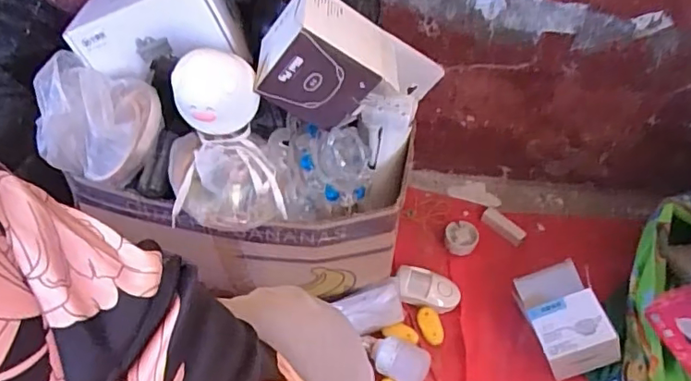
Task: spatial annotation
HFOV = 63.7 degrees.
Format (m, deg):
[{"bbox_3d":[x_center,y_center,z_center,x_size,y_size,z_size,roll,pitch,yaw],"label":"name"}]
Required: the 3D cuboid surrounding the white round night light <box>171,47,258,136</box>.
[{"bbox_3d":[-0.148,-0.107,0.640,0.091,0.096,0.074,-9,51,-11],"label":"white round night light"}]

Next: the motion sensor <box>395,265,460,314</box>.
[{"bbox_3d":[0.131,0.163,0.898,0.103,0.029,0.061,16,51,9],"label":"motion sensor"}]

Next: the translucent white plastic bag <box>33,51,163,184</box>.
[{"bbox_3d":[-0.298,-0.090,0.661,0.141,0.085,0.154,-28,57,-24],"label":"translucent white plastic bag"}]

